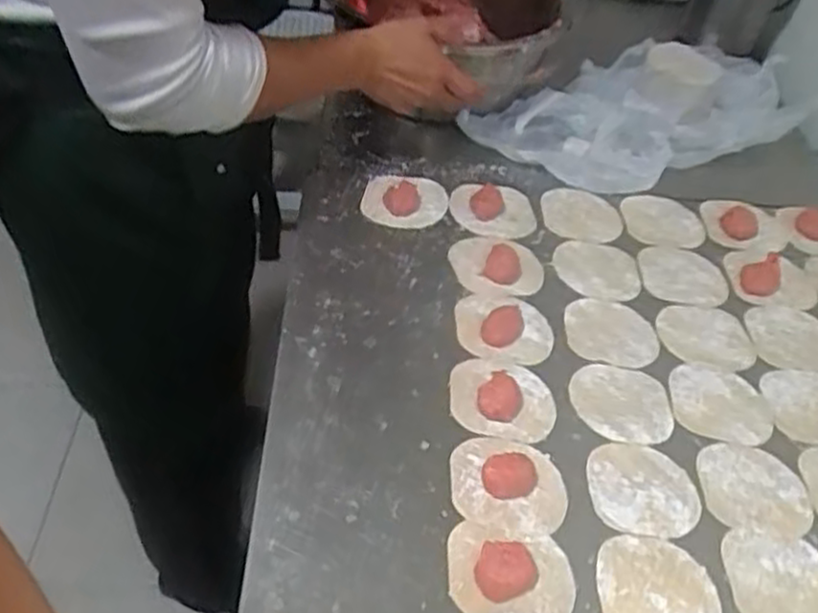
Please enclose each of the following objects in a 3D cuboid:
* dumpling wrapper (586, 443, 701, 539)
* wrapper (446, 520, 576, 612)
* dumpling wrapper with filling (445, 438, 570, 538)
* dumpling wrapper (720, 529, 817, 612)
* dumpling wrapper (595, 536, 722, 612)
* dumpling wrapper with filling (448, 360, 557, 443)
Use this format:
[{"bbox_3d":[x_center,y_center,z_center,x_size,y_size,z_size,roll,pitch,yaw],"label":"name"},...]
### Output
[{"bbox_3d":[0.180,0.139,0.589,0.081,0.004,0.078,1,47,-5],"label":"dumpling wrapper"},{"bbox_3d":[0.071,0.180,0.521,0.087,0.019,0.071,9,47,2],"label":"wrapper"},{"bbox_3d":[0.075,0.132,0.573,0.088,0.015,0.078,7,47,1],"label":"dumpling wrapper with filling"},{"bbox_3d":[0.268,0.197,0.546,0.080,0.004,0.073,9,47,3],"label":"dumpling wrapper"},{"bbox_3d":[0.174,0.195,0.533,0.082,0.005,0.074,3,47,-3],"label":"dumpling wrapper"},{"bbox_3d":[0.078,0.073,0.631,0.087,0.014,0.078,10,47,4],"label":"dumpling wrapper with filling"}]

